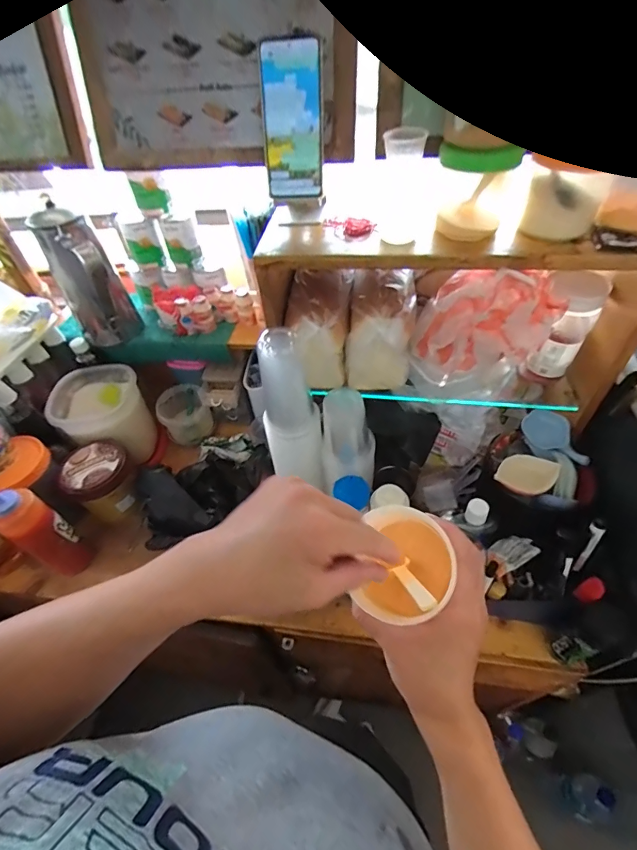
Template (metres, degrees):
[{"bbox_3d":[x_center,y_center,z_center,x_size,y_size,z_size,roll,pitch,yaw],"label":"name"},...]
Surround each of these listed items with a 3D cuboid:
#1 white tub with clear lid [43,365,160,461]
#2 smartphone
[{"bbox_3d":[-0.461,-0.021,0.879,0.167,0.171,0.156,-3,50,4],"label":"white tub with clear lid"},{"bbox_3d":[-0.031,-0.361,0.476,0.071,0.152,0.009,-1,30,2],"label":"smartphone"}]

